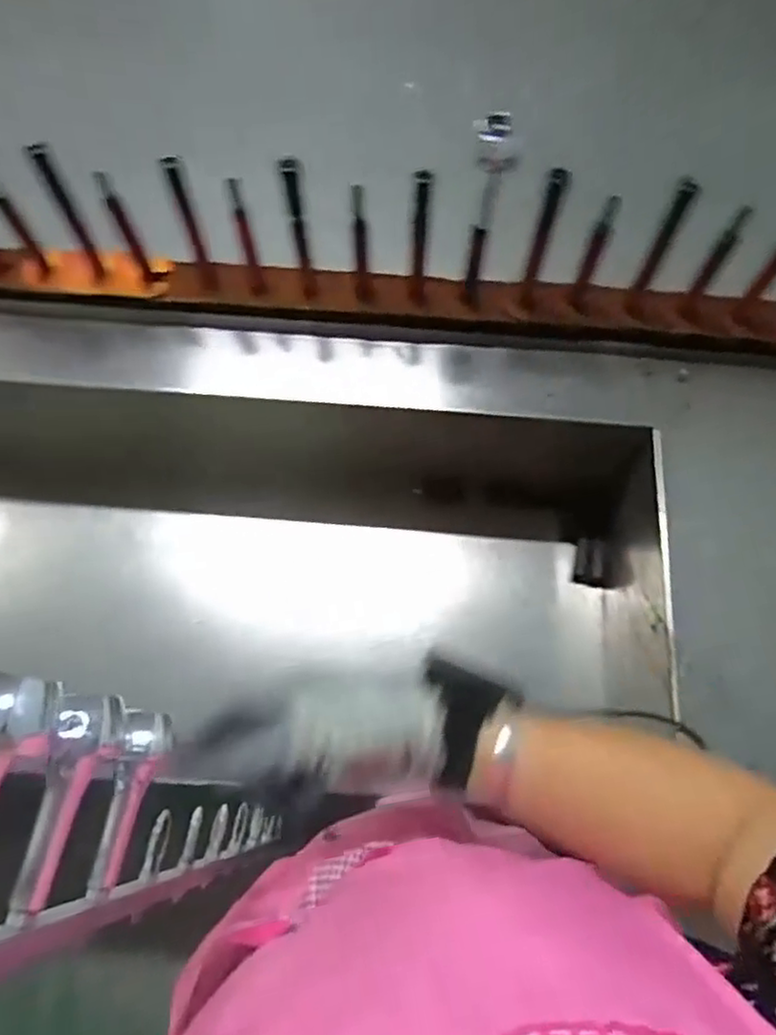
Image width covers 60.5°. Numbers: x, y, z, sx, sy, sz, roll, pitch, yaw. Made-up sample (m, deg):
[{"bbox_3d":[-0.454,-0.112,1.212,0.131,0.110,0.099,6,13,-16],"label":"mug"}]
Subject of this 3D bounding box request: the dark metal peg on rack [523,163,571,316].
[{"bbox_3d":[0.133,-0.239,0.570,0.012,0.128,0.017,-20,67,-8],"label":"dark metal peg on rack"}]

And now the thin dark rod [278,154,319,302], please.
[{"bbox_3d":[-0.078,-0.250,0.578,0.015,0.141,0.022,-14,66,-6],"label":"thin dark rod"}]

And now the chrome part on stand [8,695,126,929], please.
[{"bbox_3d":[-0.138,0.119,0.279,0.022,0.025,0.090,14,66,7],"label":"chrome part on stand"}]

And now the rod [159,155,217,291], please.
[{"bbox_3d":[-0.170,-0.251,0.581,0.015,0.131,0.013,-19,67,-8],"label":"rod"}]

